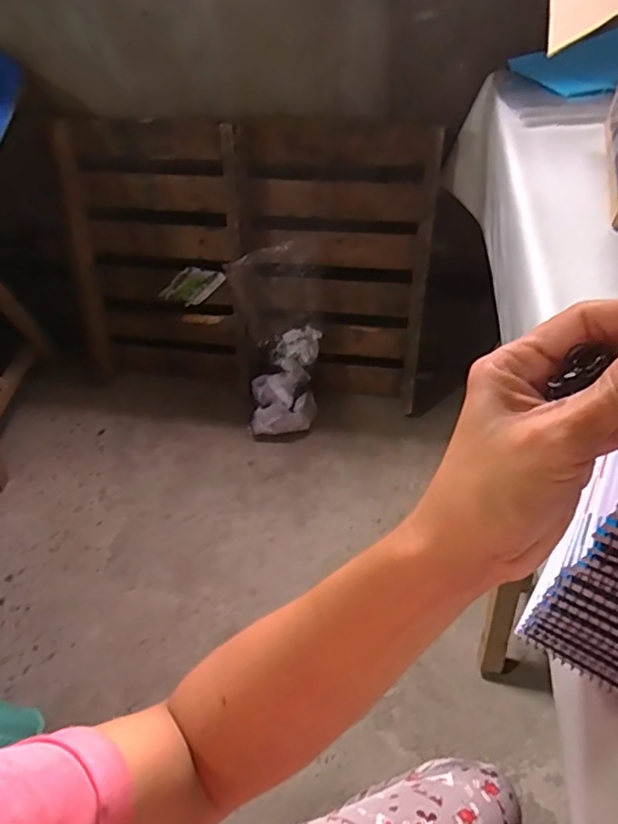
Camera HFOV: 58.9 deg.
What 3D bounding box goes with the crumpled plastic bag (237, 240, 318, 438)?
[{"bbox_3d":[-0.067,-0.083,1.536,0.180,0.306,0.055,3,7,-2],"label":"crumpled plastic bag"}]

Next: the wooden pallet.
[{"bbox_3d":[-0.194,-0.397,1.510,1.008,0.709,0.152,5,32,5],"label":"wooden pallet"}]

